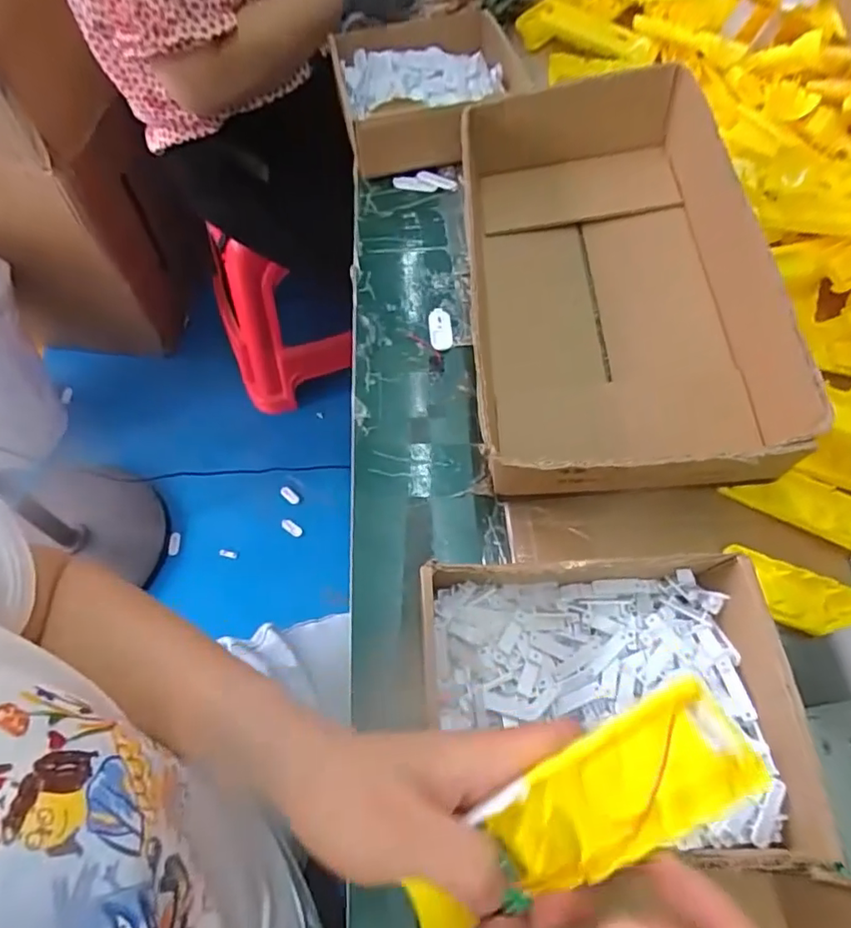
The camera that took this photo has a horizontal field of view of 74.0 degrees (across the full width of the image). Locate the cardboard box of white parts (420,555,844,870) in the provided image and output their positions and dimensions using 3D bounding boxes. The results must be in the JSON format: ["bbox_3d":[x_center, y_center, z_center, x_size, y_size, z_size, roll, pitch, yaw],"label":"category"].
[{"bbox_3d":[0.108,0.147,0.350,0.210,0.070,0.165,-2,61,-2],"label":"cardboard box of white parts"}]

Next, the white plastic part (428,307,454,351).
[{"bbox_3d":[0.015,-0.131,0.552,0.023,0.004,0.050,-5,61,-4],"label":"white plastic part"}]

